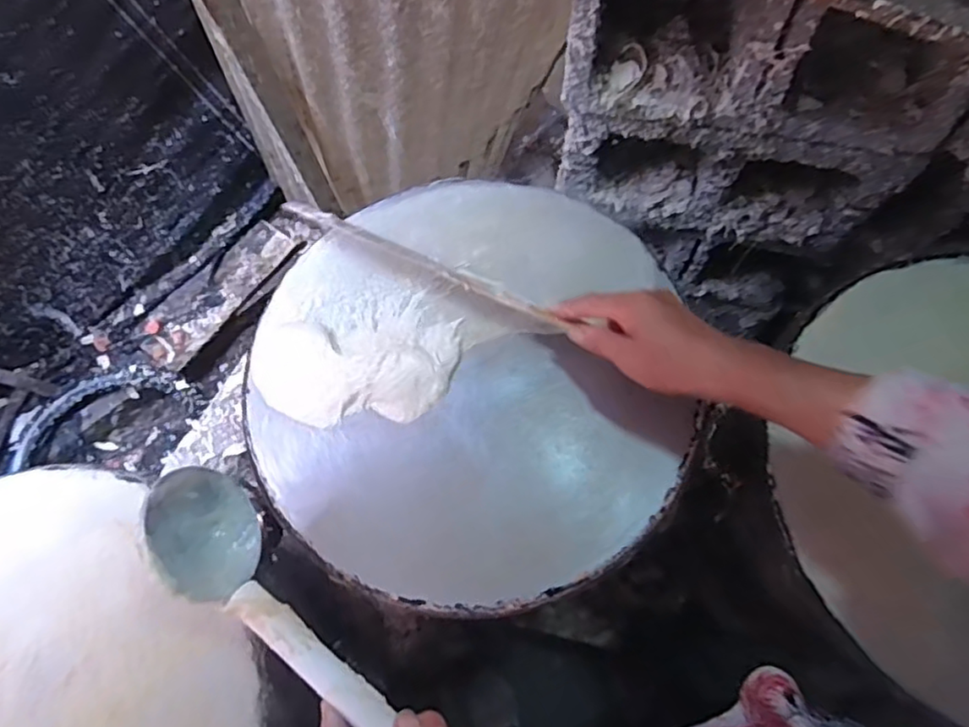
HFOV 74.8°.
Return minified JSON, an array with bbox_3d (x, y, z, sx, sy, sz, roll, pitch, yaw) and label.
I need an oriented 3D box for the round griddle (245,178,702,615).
[{"bbox_3d":[-0.020,0.004,0.539,0.352,0.031,0.370,-1,70,2],"label":"round griddle"}]

